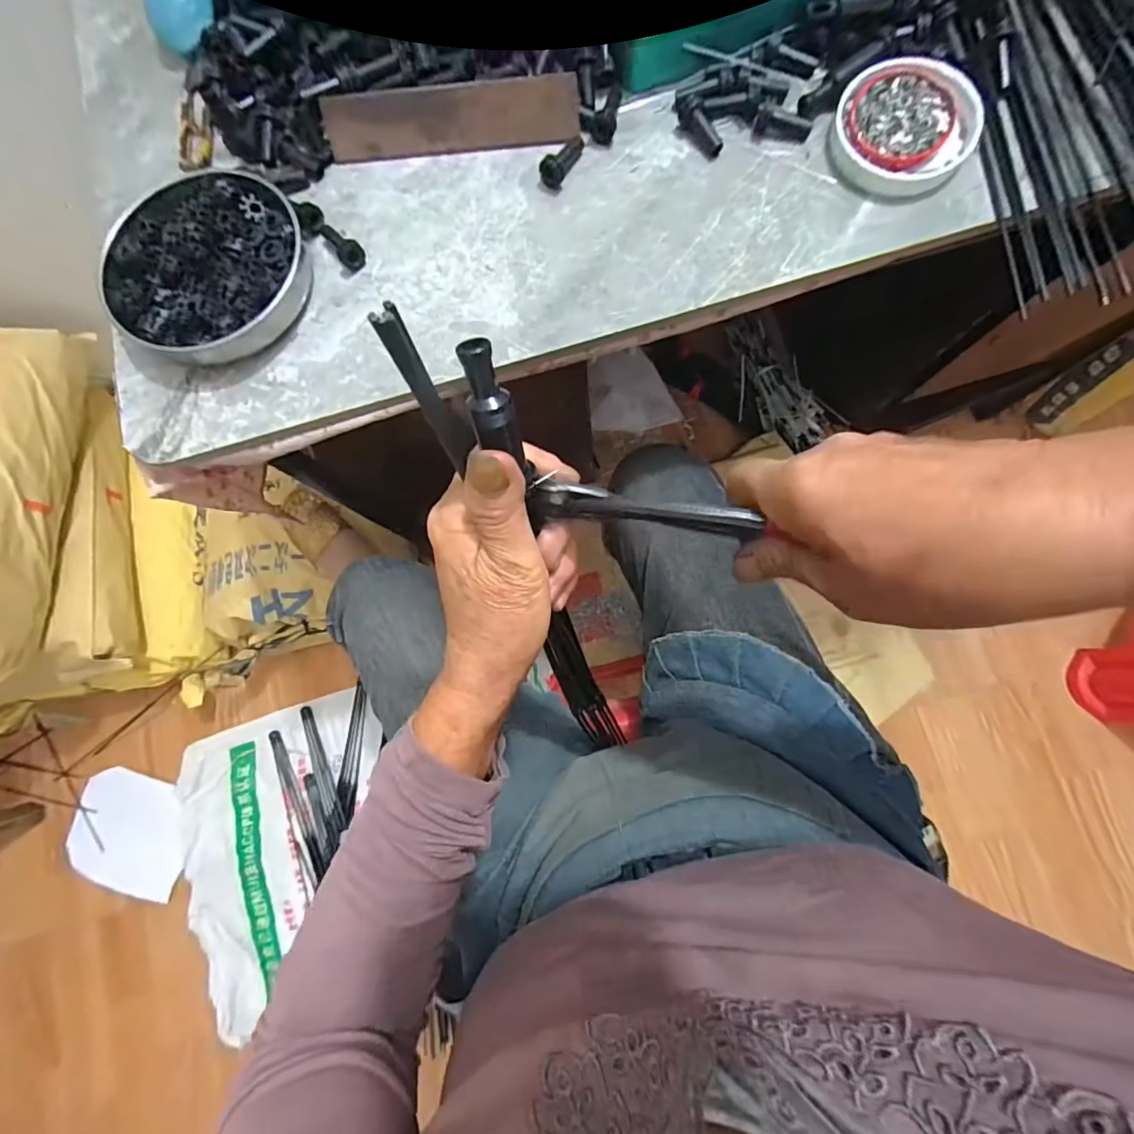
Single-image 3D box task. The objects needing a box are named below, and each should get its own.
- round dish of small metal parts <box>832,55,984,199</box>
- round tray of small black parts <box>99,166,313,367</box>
[{"bbox_3d":[0.225,-0.294,0.341,0.084,0.018,0.082,-1,81,4],"label":"round dish of small metal parts"},{"bbox_3d":[-0.246,-0.212,0.357,0.136,0.029,0.135,-1,81,4],"label":"round tray of small black parts"}]

